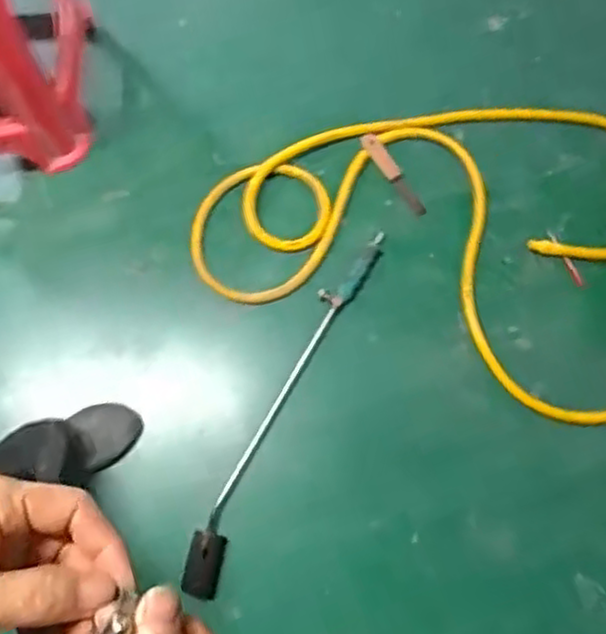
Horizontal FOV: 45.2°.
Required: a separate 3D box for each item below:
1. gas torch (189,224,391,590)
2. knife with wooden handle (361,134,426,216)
[{"bbox_3d":[-0.028,0.145,1.231,0.063,0.050,0.675,26,77,4],"label":"gas torch"},{"bbox_3d":[0.170,-0.263,1.345,0.033,0.012,0.178,-35,80,-10],"label":"knife with wooden handle"}]

